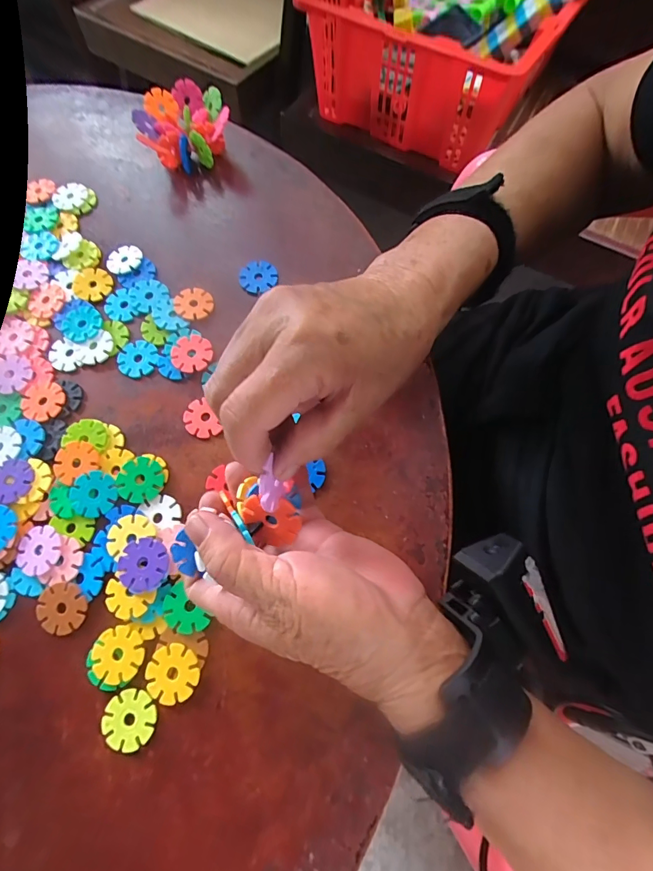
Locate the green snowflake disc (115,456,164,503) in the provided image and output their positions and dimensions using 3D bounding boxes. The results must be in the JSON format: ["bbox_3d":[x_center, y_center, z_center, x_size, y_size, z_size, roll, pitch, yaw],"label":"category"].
[{"bbox_3d":[-0.131,0.031,0.295,0.031,0.004,0.031,0,71,1],"label":"green snowflake disc"}]

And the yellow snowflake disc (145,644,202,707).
[{"bbox_3d":[-0.093,0.144,0.255,0.032,0.004,0.031,0,71,1],"label":"yellow snowflake disc"}]

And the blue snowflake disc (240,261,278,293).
[{"bbox_3d":[-0.057,-0.133,0.352,0.031,0.005,0.028,7,71,3],"label":"blue snowflake disc"}]

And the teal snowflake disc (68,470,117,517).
[{"bbox_3d":[-0.162,0.040,0.290,0.031,0.004,0.030,0,71,1],"label":"teal snowflake disc"}]

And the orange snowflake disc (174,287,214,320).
[{"bbox_3d":[-0.108,-0.108,0.341,0.031,0.004,0.030,0,71,1],"label":"orange snowflake disc"}]

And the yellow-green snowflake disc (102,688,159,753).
[{"bbox_3d":[-0.117,0.168,0.247,0.030,0.004,0.030,0,71,1],"label":"yellow-green snowflake disc"}]

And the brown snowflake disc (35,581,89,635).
[{"bbox_3d":[-0.169,0.110,0.269,0.032,0.005,0.031,0,71,1],"label":"brown snowflake disc"}]

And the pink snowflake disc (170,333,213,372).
[{"bbox_3d":[-0.104,-0.064,0.325,0.031,0.004,0.031,1,72,-2],"label":"pink snowflake disc"}]

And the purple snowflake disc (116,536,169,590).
[{"bbox_3d":[-0.118,0.082,0.270,0.033,0.004,0.032,-2,69,5],"label":"purple snowflake disc"}]

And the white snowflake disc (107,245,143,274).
[{"bbox_3d":[-0.175,-0.153,0.362,0.030,0.004,0.031,0,71,1],"label":"white snowflake disc"}]

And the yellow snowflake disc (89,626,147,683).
[{"bbox_3d":[-0.129,0.135,0.259,0.031,0.004,0.030,0,71,1],"label":"yellow snowflake disc"}]

